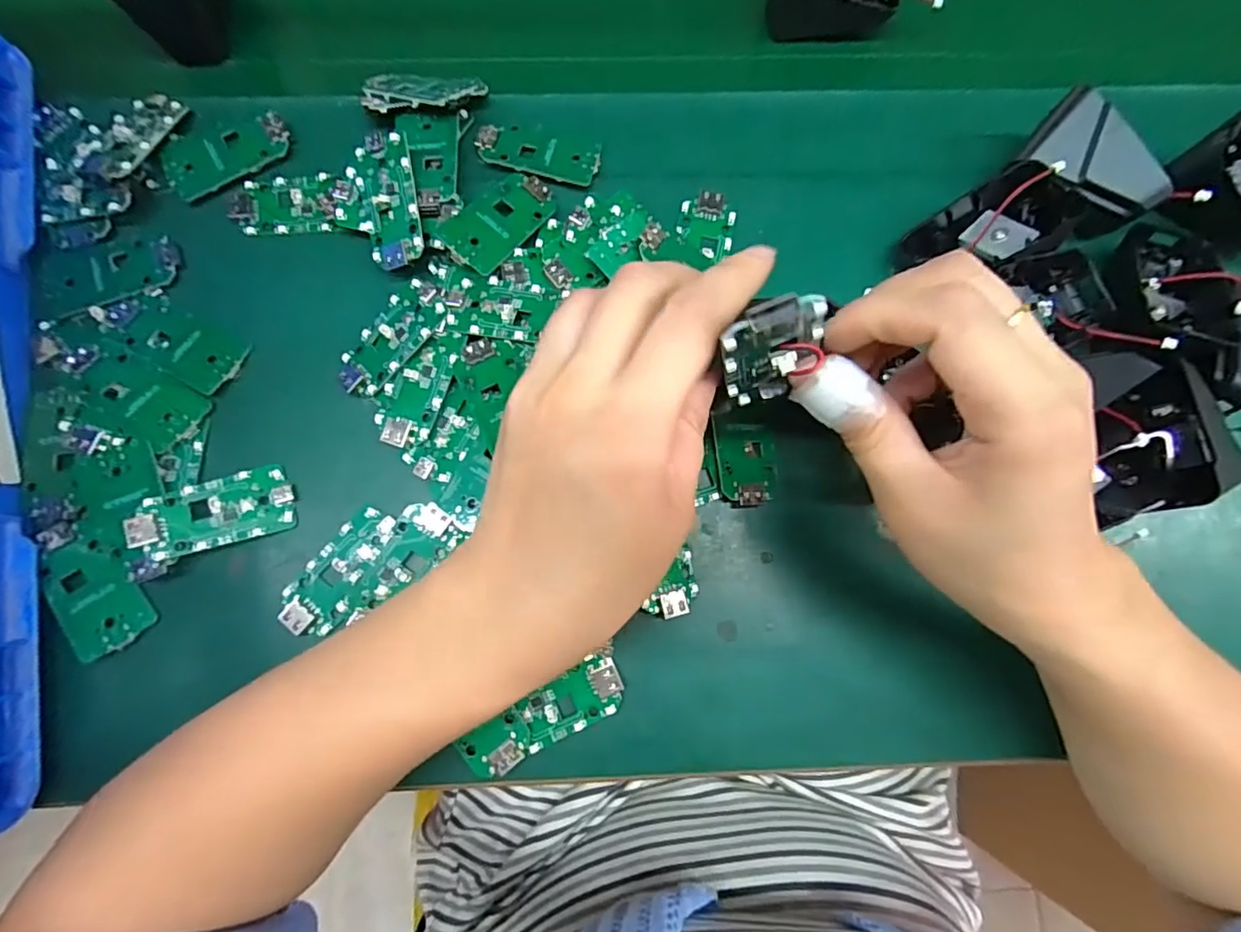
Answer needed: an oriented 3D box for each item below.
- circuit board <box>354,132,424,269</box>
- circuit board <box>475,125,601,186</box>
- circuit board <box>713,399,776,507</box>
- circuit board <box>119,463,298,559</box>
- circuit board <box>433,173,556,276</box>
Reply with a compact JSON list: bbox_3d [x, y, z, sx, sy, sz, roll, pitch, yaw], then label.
[{"bbox_3d":[-0.113,-0.130,0.275,0.029,0.004,0.064,-9,92,21],"label":"circuit board"},{"bbox_3d":[-0.043,-0.165,0.297,0.064,0.005,0.029,13,80,1],"label":"circuit board"},{"bbox_3d":[0.060,-0.006,0.270,0.030,0.006,0.050,-2,80,-2],"label":"circuit board"},{"bbox_3d":[-0.186,0.022,0.258,0.064,0.008,0.031,-17,82,-21],"label":"circuit board"},{"bbox_3d":[-0.060,-0.123,0.283,0.036,0.004,0.063,42,68,-1],"label":"circuit board"}]

